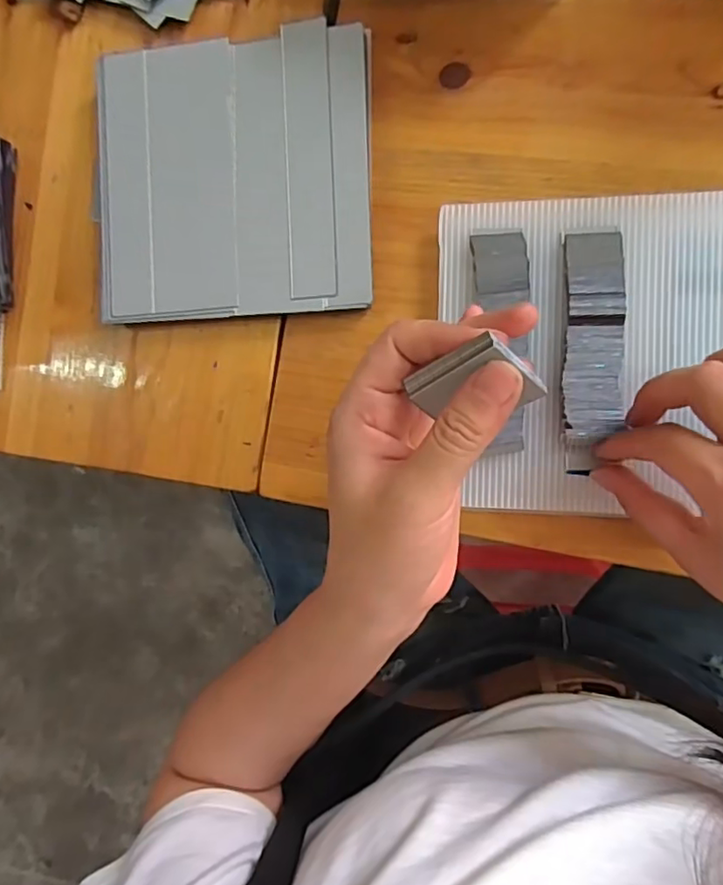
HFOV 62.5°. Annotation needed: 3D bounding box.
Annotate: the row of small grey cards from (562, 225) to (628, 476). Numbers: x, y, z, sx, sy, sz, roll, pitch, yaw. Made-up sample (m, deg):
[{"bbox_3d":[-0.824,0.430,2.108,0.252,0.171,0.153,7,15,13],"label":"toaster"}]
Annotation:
[{"bbox_3d":[0.116,-0.047,0.299,0.028,0.007,0.122,3,88,9],"label":"row of small grey cards"}]

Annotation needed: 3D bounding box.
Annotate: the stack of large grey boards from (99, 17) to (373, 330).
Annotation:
[{"bbox_3d":[-0.075,-0.151,0.344,0.160,0.016,0.156,-1,90,9],"label":"stack of large grey boards"}]

